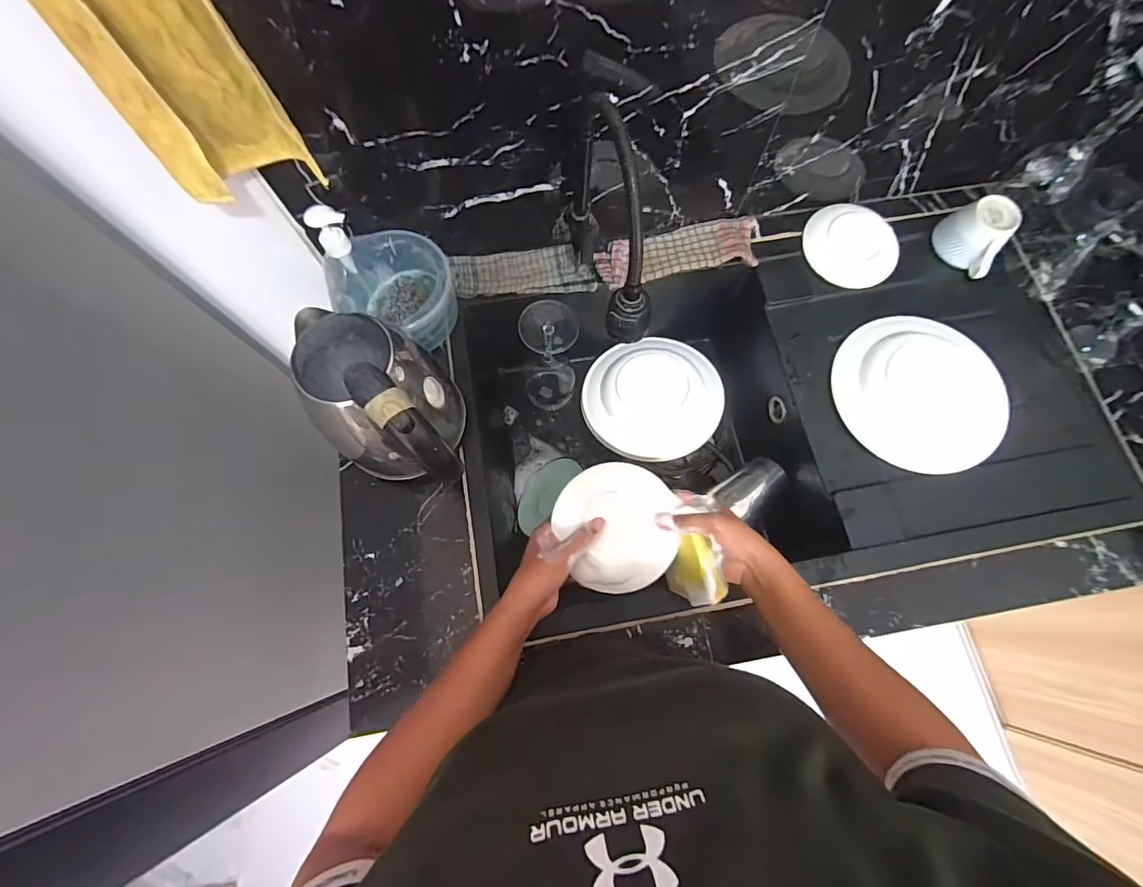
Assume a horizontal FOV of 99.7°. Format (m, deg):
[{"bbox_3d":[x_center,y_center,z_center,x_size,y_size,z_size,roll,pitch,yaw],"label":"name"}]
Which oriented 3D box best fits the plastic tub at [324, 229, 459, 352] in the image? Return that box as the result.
[{"bbox_3d":[-0.235,-0.209,0.646,0.147,0.080,0.123,18,74,5],"label":"plastic tub"}]

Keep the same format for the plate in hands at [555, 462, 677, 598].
[{"bbox_3d":[0.048,0.091,0.517,0.122,0.016,0.137,-9,92,-4],"label":"plate in hands"}]

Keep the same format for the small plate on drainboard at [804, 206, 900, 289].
[{"bbox_3d":[0.410,-0.287,0.707,0.127,0.017,0.121,0,83,4],"label":"small plate on drainboard"}]

